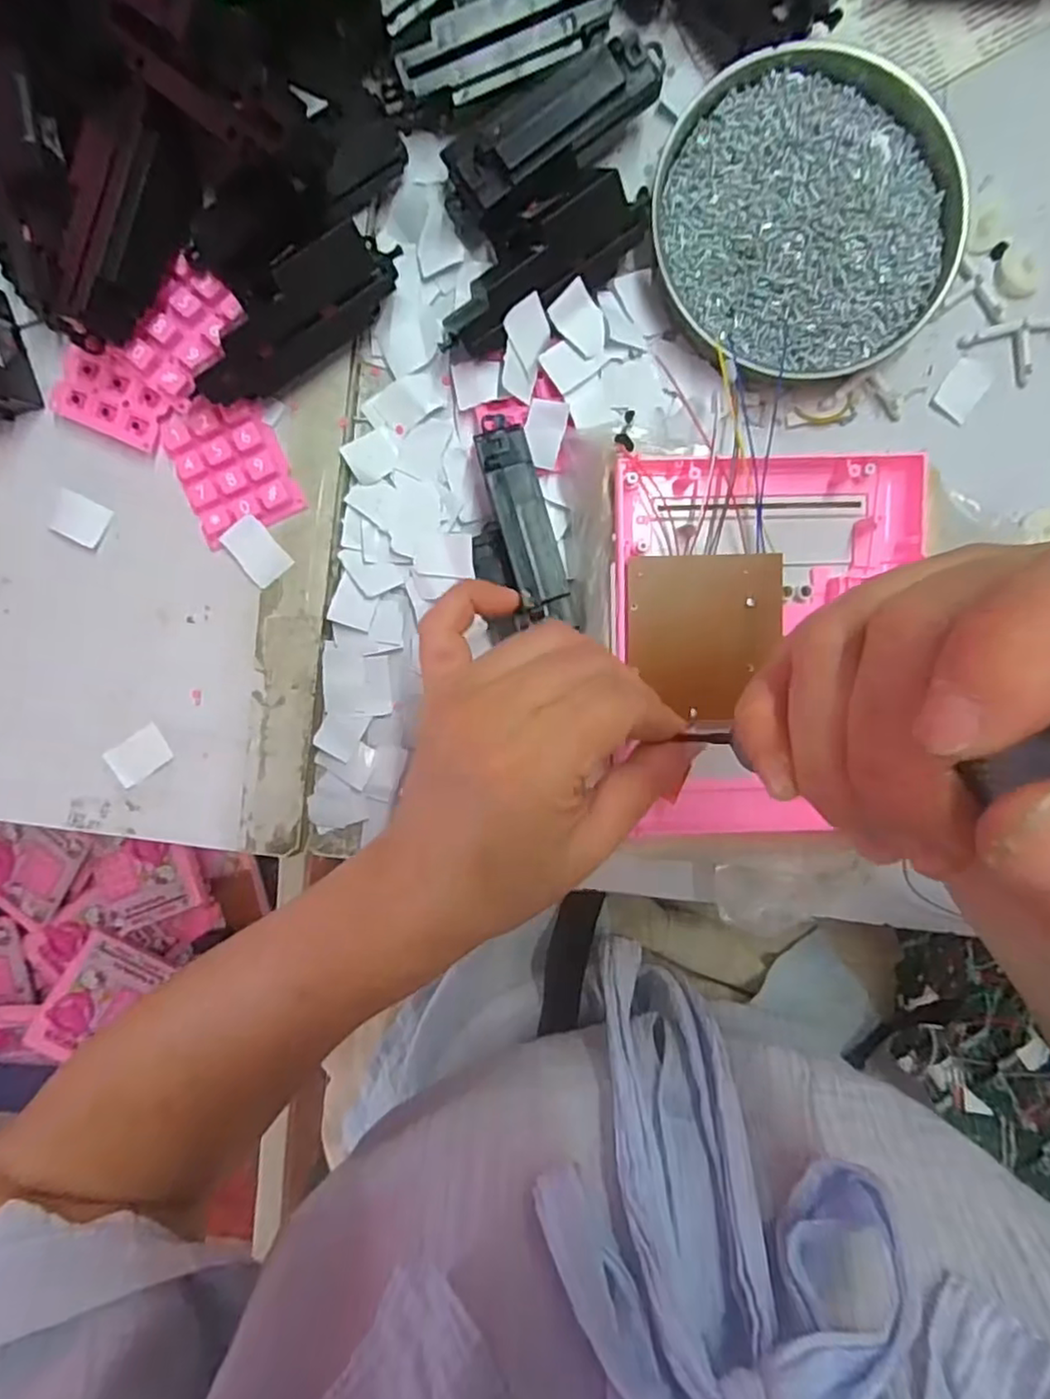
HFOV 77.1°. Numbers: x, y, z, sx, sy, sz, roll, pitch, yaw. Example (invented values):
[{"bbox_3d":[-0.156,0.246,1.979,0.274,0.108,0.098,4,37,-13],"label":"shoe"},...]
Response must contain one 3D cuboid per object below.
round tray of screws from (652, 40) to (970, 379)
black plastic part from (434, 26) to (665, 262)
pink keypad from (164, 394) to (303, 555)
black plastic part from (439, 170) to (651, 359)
[{"bbox_3d":[0.127,-0.219,0.300,0.132,0.020,0.130,0,95,-1],"label":"round tray of screws"},{"bbox_3d":[0.013,-0.240,0.279,0.098,0.023,0.038,-37,94,2],"label":"black plastic part"},{"bbox_3d":[-0.135,-0.107,0.303,0.048,0.009,0.059,-22,95,1],"label":"pink keypad"},{"bbox_3d":[0.010,-0.189,0.288,0.102,0.022,0.031,-34,95,2],"label":"black plastic part"}]

